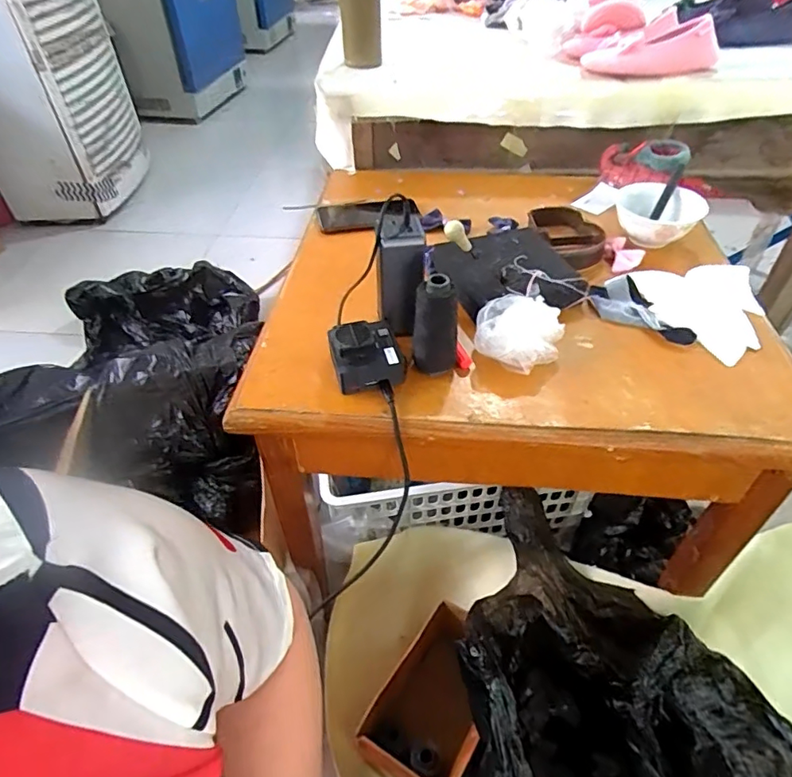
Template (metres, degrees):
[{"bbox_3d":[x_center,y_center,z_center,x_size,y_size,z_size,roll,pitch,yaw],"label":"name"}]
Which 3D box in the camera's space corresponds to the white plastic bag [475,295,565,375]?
[{"bbox_3d":[0.139,-0.062,0.599,0.095,0.051,0.081,6,45,8],"label":"white plastic bag"}]

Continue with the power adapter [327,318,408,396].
[{"bbox_3d":[-0.031,-0.039,0.581,0.077,0.047,0.075,-13,46,-11],"label":"power adapter"}]

